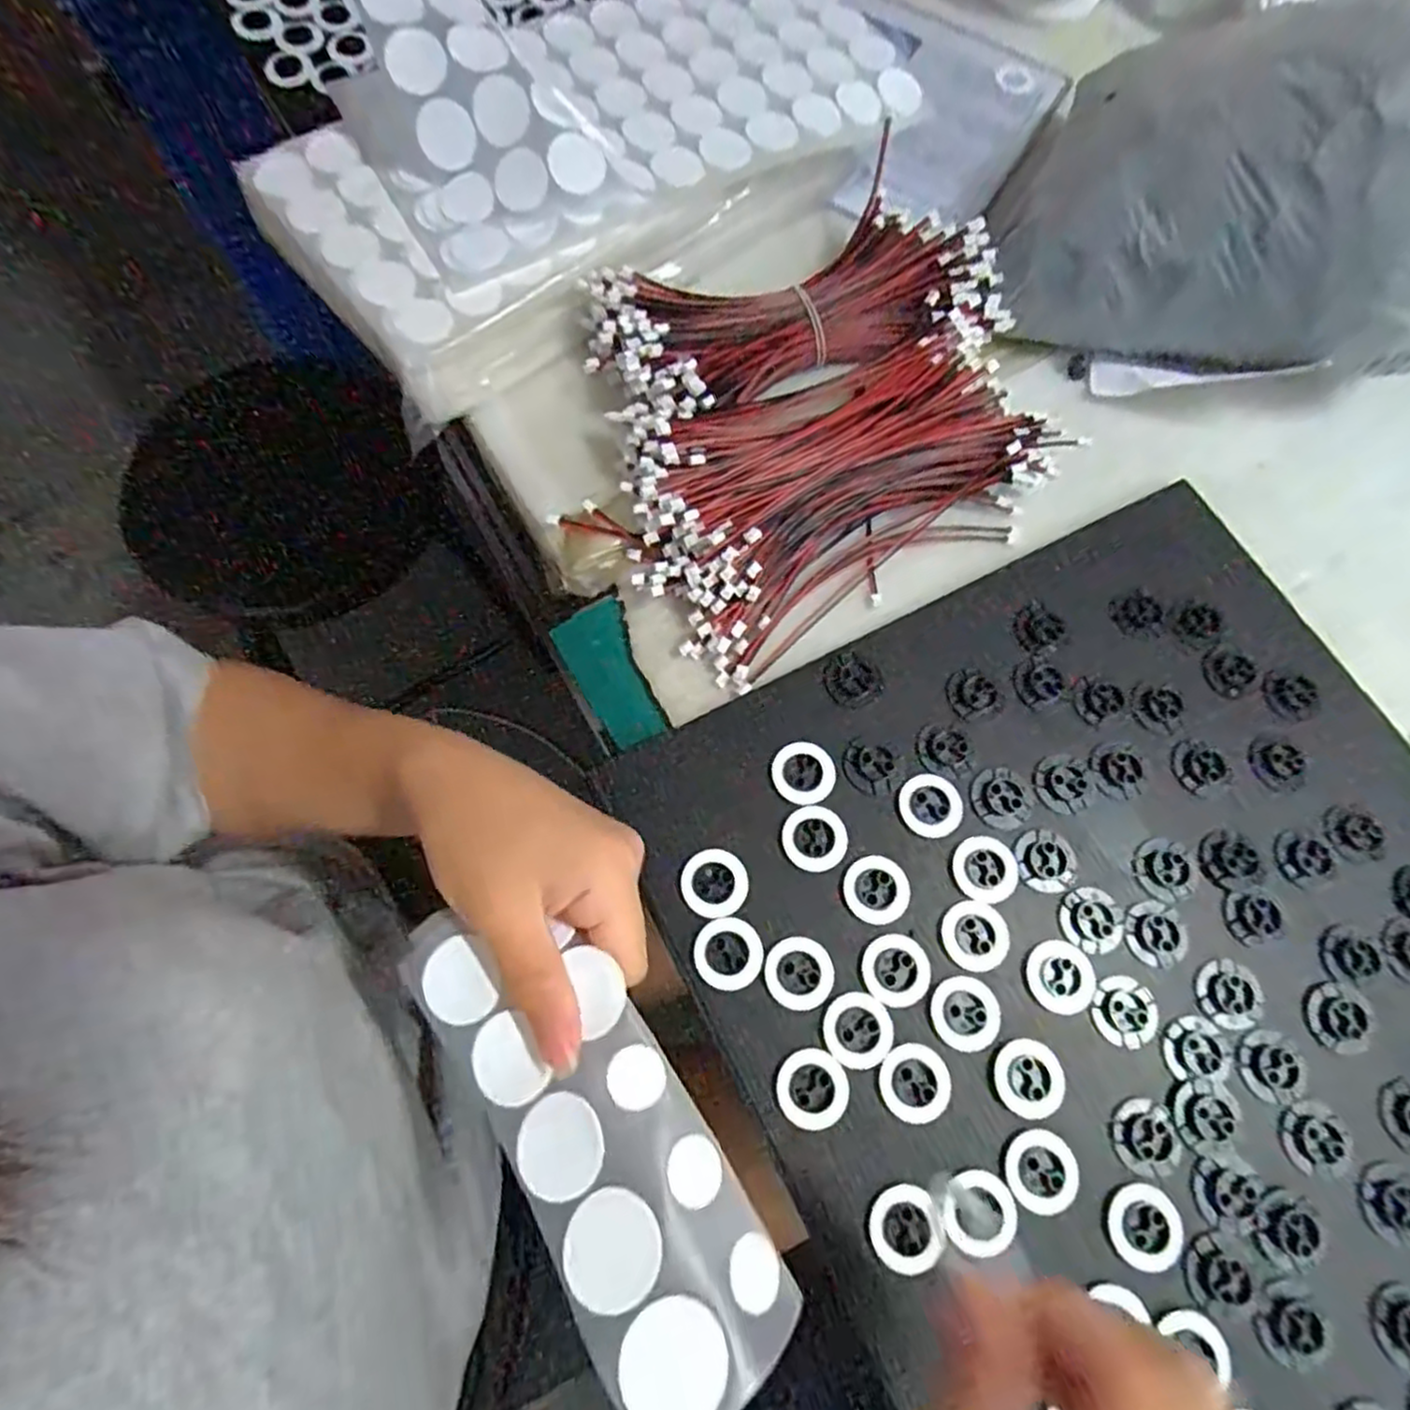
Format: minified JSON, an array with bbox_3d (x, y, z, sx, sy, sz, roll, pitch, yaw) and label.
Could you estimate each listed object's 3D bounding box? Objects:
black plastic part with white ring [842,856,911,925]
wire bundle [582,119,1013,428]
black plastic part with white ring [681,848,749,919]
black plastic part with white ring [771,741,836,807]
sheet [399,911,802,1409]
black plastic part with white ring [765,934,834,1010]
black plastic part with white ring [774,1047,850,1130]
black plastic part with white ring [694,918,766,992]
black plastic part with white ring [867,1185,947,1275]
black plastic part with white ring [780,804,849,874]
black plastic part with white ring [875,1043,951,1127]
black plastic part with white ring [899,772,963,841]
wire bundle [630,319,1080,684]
[{"bbox_3d":[0.075,0.080,0.311,0.028,0.004,0.028,1,70,-3],"label":"black plastic part with white ring"},{"bbox_3d":[0.052,-0.225,0.397,0.224,0.033,0.107,-17,73,-10],"label":"wire bundle"},{"bbox_3d":[0.004,0.077,0.311,0.028,0.004,0.028,1,70,-3],"label":"black plastic part with white ring"},{"bbox_3d":[0.045,0.031,0.328,0.028,0.004,0.028,1,70,-3],"label":"black plastic part with white ring"},{"bbox_3d":[-0.036,0.129,0.225,0.058,0.017,0.161,-36,64,-12],"label":"sheet"},{"bbox_3d":[0.040,0.112,0.299,0.027,0.004,0.028,1,70,-3],"label":"black plastic part with white ring"},{"bbox_3d":[0.043,0.154,0.286,0.028,0.004,0.028,1,70,-3],"label":"black plastic part with white ring"},{"bbox_3d":[0.010,0.104,0.301,0.028,0.004,0.028,1,70,-3],"label":"black plastic part with white ring"},{"bbox_3d":[0.076,0.199,0.271,0.026,0.004,0.027,-18,73,-10],"label":"black plastic part with white ring"},{"bbox_3d":[0.049,0.059,0.317,0.028,0.004,0.028,1,70,-3],"label":"black plastic part with white ring"},{"bbox_3d":[0.085,0.152,0.288,0.029,0.004,0.028,1,70,-3],"label":"black plastic part with white ring"},{"bbox_3d":[0.103,0.046,0.325,0.029,0.004,0.028,1,70,-3],"label":"black plastic part with white ring"},{"bbox_3d":[0.065,-0.112,0.369,0.217,0.033,0.128,-29,75,-13],"label":"wire bundle"}]

